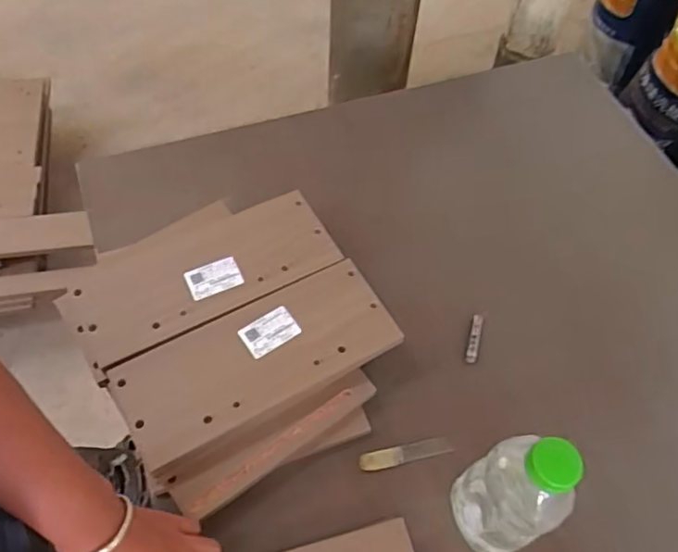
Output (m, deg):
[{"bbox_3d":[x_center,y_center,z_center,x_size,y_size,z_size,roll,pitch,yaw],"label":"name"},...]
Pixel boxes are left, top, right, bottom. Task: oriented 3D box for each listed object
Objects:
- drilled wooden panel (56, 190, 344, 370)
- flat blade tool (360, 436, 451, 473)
[{"bbox_3d":[-0.162,-0.007,0.700,0.305,0.013,0.130,-25,63,-17],"label":"drilled wooden panel"},{"bbox_3d":[0.075,0.198,0.661,0.105,0.007,0.021,-10,59,-9],"label":"flat blade tool"}]

